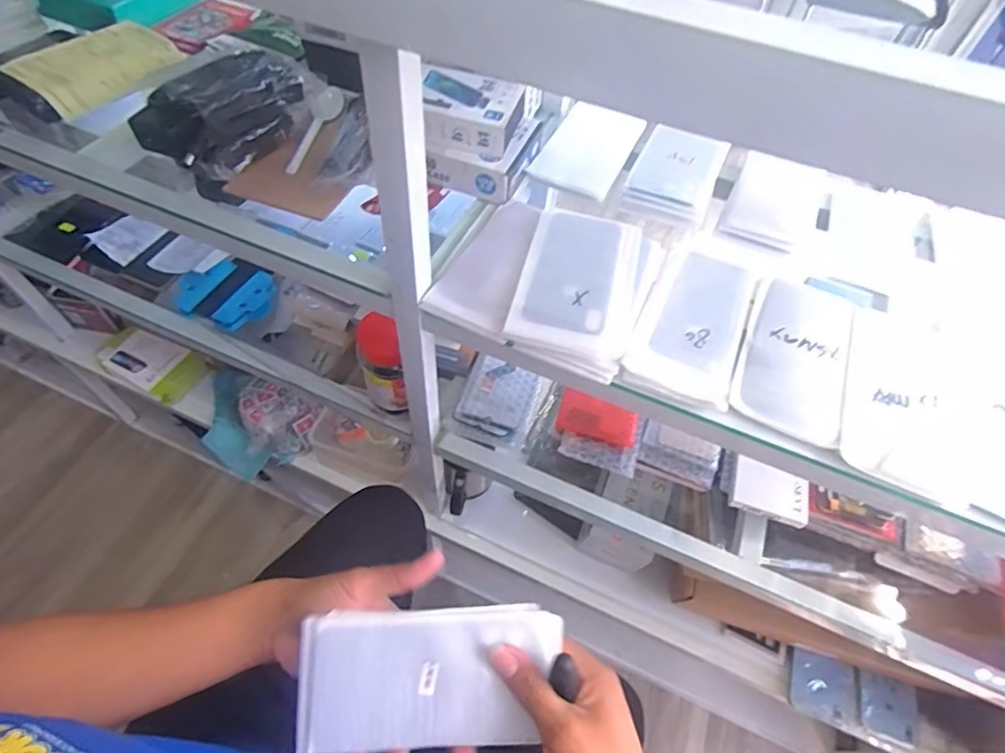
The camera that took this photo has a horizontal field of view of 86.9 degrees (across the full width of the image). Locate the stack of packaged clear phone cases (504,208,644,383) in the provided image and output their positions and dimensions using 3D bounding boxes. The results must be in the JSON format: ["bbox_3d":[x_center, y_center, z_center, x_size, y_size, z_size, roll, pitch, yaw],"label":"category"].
[{"bbox_3d":[0.066,-0.081,0.455,0.093,0.015,0.166,15,55,6],"label":"stack of packaged clear phone cases"}]

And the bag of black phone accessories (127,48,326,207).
[{"bbox_3d":[-0.259,-0.252,0.517,0.071,0.079,0.156,25,57,13],"label":"bag of black phone accessories"}]

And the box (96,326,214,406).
[{"bbox_3d":[-0.637,-0.024,0.958,0.184,0.049,0.094,22,57,11],"label":"box"}]

